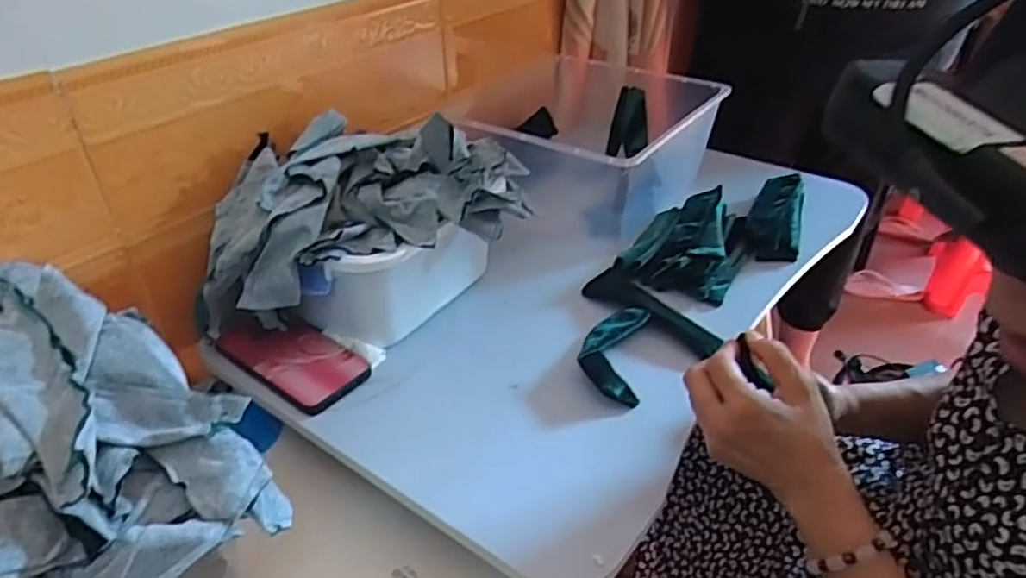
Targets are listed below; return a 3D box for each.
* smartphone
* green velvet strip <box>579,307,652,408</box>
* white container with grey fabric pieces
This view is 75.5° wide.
[{"bbox_3d":[-0.219,0.063,0.653,0.167,0.012,0.080,25,43,30],"label":"smartphone"},{"bbox_3d":[0.101,0.060,0.663,0.060,0.027,0.139,9,37,11],"label":"green velvet strip"},{"bbox_3d":[-0.140,-0.061,0.688,0.332,0.173,0.206,-7,37,-11],"label":"white container with grey fabric pieces"}]

